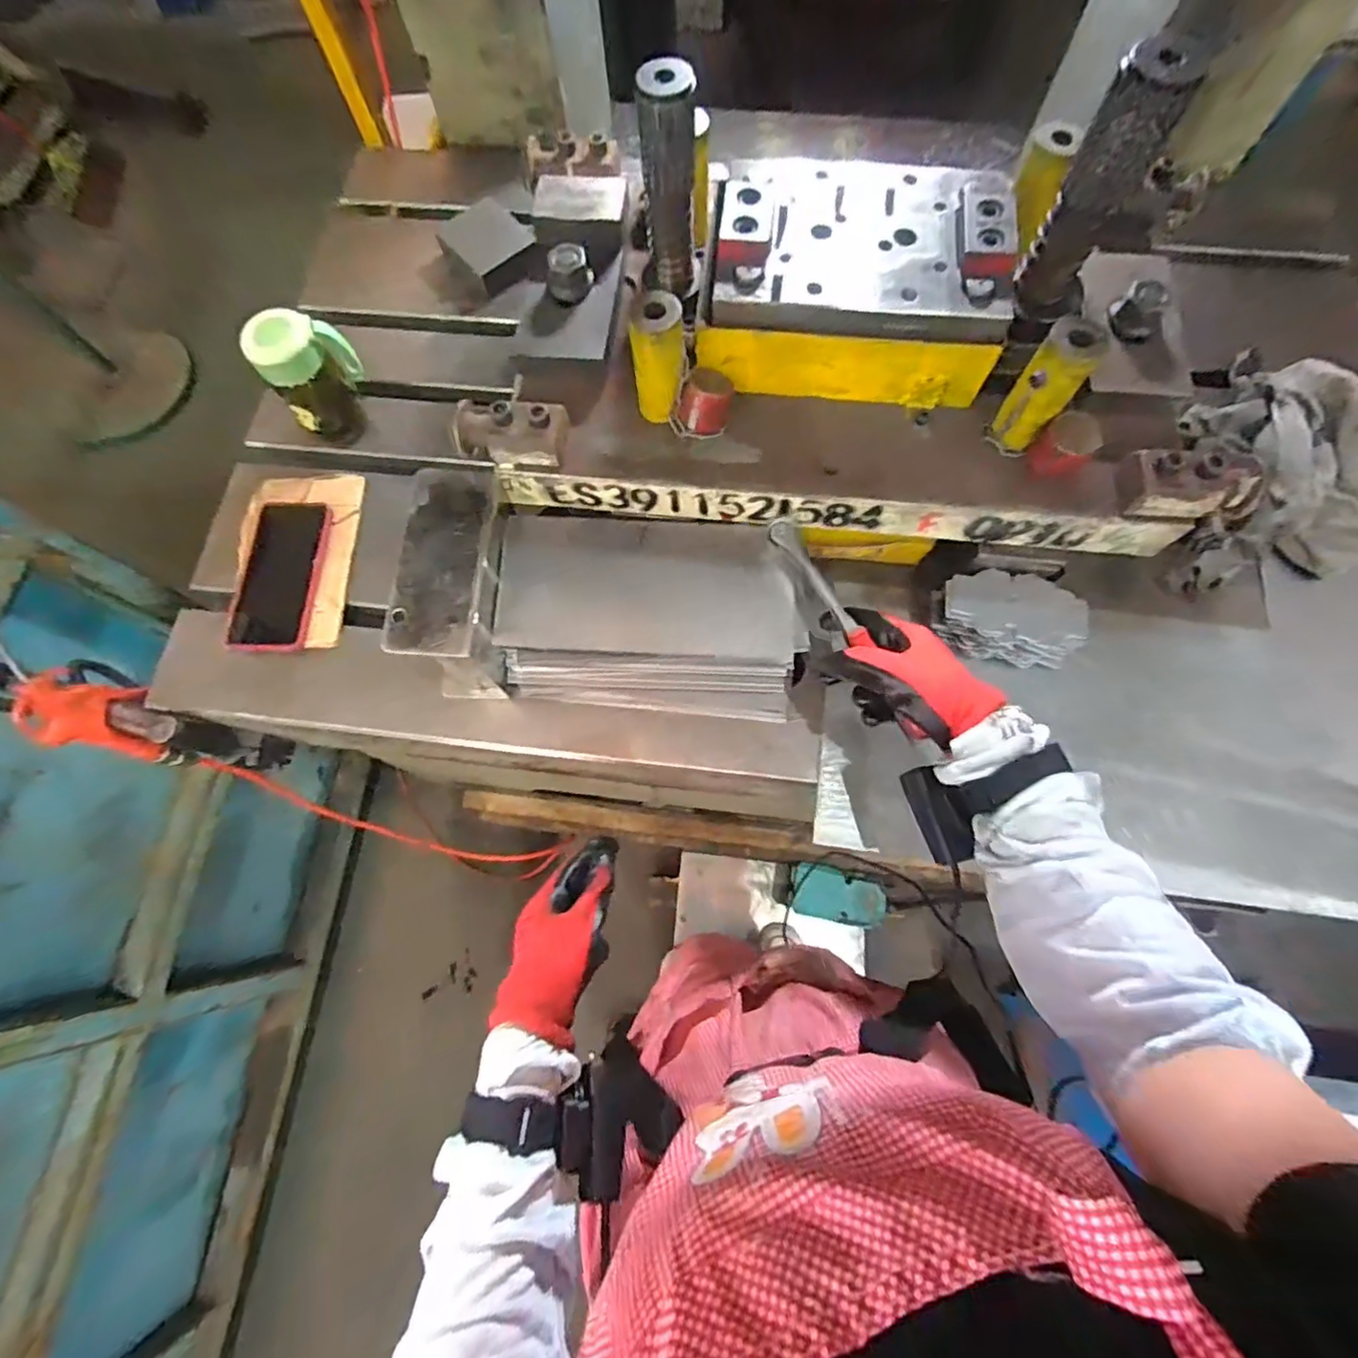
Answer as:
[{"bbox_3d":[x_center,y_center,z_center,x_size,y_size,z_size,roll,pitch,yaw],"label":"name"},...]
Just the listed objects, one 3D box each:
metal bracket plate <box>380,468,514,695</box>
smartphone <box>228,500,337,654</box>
[{"bbox_3d":[-0.186,-0.075,0.554,0.079,0.125,0.182,3,72,3],"label":"metal bracket plate"},{"bbox_3d":[-0.404,-0.103,0.621,0.078,0.015,0.158,3,74,-2],"label":"smartphone"}]

